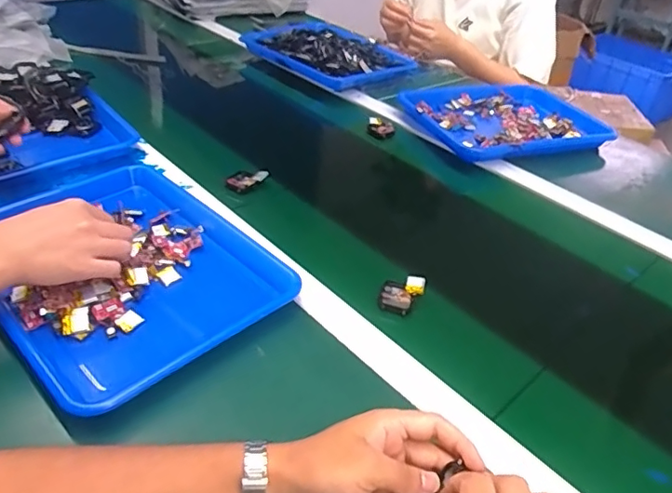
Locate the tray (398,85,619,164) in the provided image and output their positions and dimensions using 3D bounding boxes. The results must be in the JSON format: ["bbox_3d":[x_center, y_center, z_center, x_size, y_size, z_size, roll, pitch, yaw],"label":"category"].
[{"bbox_3d":[0.307,-0.233,0.996,0.330,0.043,0.260,-11,40,-21],"label":"tray"}]

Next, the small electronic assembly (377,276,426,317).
[{"bbox_3d":[0.072,0.049,0.598,0.034,0.020,0.052,29,43,28],"label":"small electronic assembly"}]

